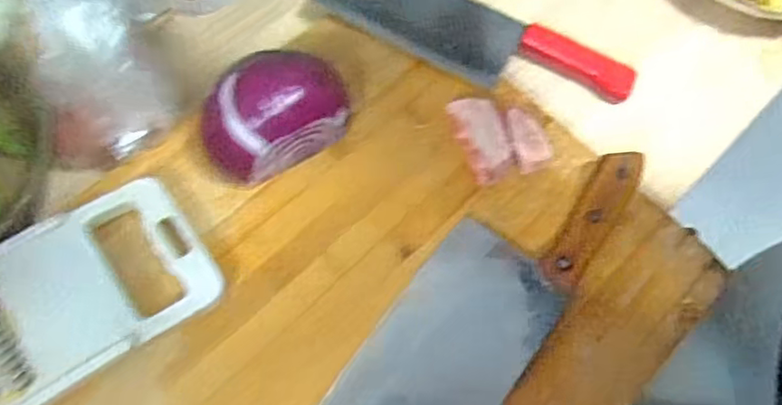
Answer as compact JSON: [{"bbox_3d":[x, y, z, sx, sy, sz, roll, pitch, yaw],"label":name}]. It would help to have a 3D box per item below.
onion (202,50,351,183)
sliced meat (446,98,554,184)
[{"bbox_3d":[-0.081,-0.064,0.438,0.103,0.055,0.072,-26,70,-13],"label":"onion"},{"bbox_3d":[0.080,-0.051,0.466,0.062,0.019,0.068,-19,69,-11],"label":"sliced meat"}]

